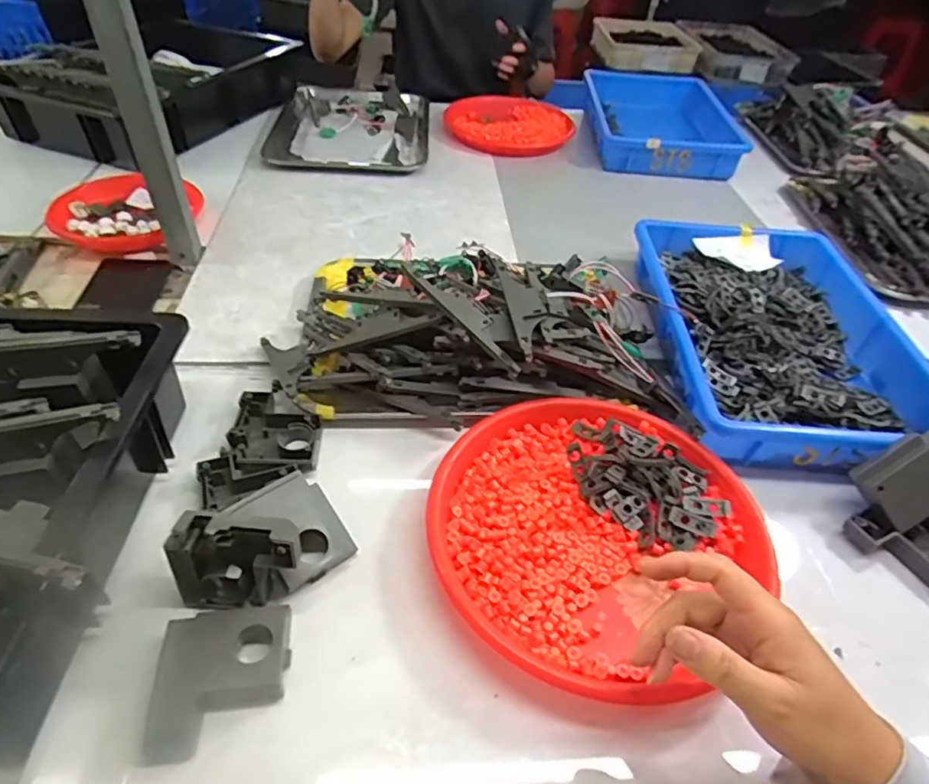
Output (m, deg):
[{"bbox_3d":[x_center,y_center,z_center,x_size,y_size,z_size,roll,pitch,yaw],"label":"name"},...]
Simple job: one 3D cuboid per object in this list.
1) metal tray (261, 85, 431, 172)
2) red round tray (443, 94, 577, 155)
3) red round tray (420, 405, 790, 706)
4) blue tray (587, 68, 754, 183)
[{"bbox_3d":[-0.197,-0.473,1.020,0.262,0.023,0.325,1,44,-3],"label":"metal tray"},{"bbox_3d":[0.077,-0.501,1.066,0.226,0.028,0.226,2,44,-2],"label":"red round tray"},{"bbox_3d":[0.096,0.099,0.448,0.231,0.036,0.241,2,44,-2],"label":"red round tray"},{"bbox_3d":[0.362,-0.504,1.088,0.262,0.074,0.393,7,44,3],"label":"blue tray"}]

